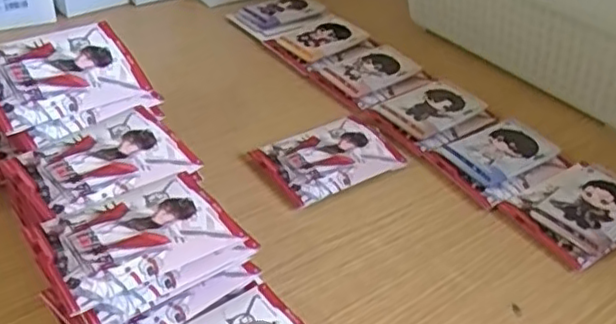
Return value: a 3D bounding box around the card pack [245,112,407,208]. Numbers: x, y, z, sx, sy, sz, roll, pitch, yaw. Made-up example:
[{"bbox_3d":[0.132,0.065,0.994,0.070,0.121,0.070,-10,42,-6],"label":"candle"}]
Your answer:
[{"bbox_3d":[0.016,-0.004,0.490,0.105,0.010,0.070,-18,42,-26],"label":"card pack"}]

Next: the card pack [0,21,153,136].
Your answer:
[{"bbox_3d":[-0.166,-0.061,0.432,0.102,0.010,0.067,-24,72,-35],"label":"card pack"}]

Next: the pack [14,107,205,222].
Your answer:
[{"bbox_3d":[-0.128,-0.003,0.402,0.094,0.011,0.072,-26,48,-33],"label":"pack"}]

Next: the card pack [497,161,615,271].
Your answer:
[{"bbox_3d":[0.198,0.032,0.457,0.095,0.021,0.072,-20,43,-28],"label":"card pack"}]

